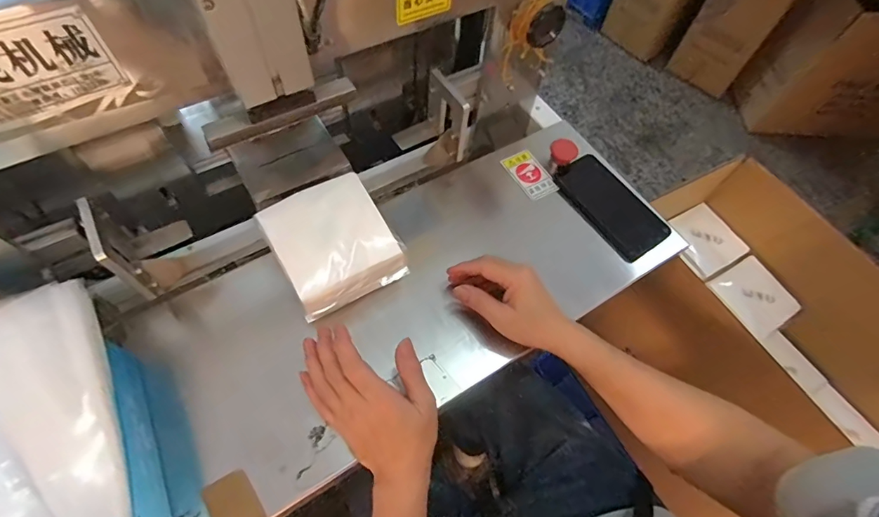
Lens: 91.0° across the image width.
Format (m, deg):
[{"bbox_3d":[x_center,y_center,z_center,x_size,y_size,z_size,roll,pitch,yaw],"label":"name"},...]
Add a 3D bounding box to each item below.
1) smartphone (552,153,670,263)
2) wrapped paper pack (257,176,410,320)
[{"bbox_3d":[0.231,-0.073,0.588,0.078,0.017,0.158,-28,67,-17],"label":"smartphone"},{"bbox_3d":[-0.112,-0.016,0.462,0.115,0.046,0.118,-29,68,-17],"label":"wrapped paper pack"}]

